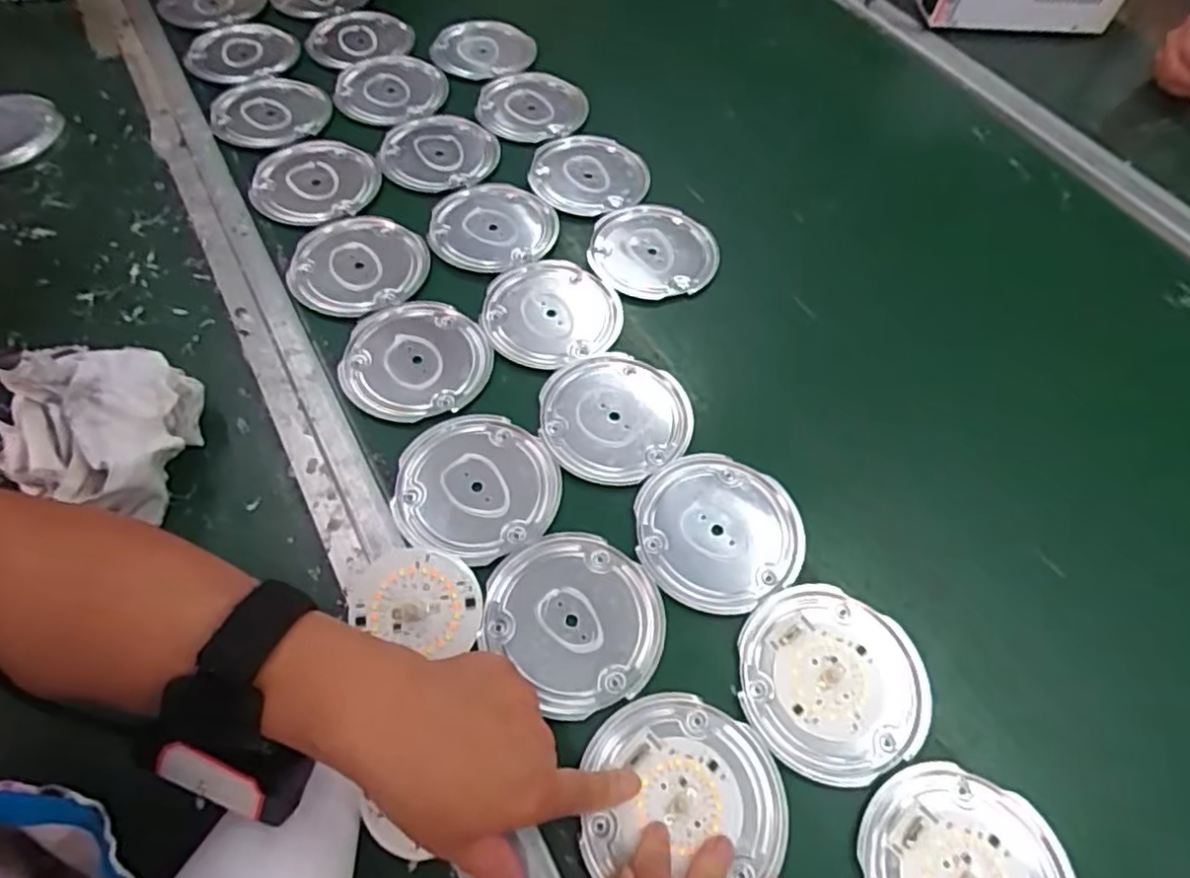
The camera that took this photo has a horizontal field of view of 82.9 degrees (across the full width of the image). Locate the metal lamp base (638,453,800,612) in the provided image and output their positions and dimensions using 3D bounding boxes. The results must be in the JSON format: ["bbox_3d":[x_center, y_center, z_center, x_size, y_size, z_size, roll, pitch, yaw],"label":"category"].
[{"bbox_3d":[0.077,0.057,0.427,0.105,0.008,0.099,1,59,-1],"label":"metal lamp base"}]

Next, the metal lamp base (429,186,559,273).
[{"bbox_3d":[-0.084,-0.180,0.564,0.097,0.006,0.099,1,59,-1],"label":"metal lamp base"}]

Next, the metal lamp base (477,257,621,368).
[{"bbox_3d":[-0.034,-0.098,0.523,0.105,0.009,0.098,1,59,-1],"label":"metal lamp base"}]

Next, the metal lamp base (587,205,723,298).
[{"bbox_3d":[0.049,-0.156,0.561,0.103,0.008,0.102,6,59,1],"label":"metal lamp base"}]

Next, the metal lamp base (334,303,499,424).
[{"bbox_3d":[-0.130,-0.058,0.489,0.099,0.008,0.102,1,59,-1],"label":"metal lamp base"}]

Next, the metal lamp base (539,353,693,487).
[{"bbox_3d":[0.014,-0.017,0.471,0.101,0.007,0.103,1,59,-1],"label":"metal lamp base"}]

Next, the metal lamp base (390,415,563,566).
[{"bbox_3d":[-0.077,0.030,0.438,0.103,0.004,0.100,1,59,-1],"label":"metal lamp base"}]

